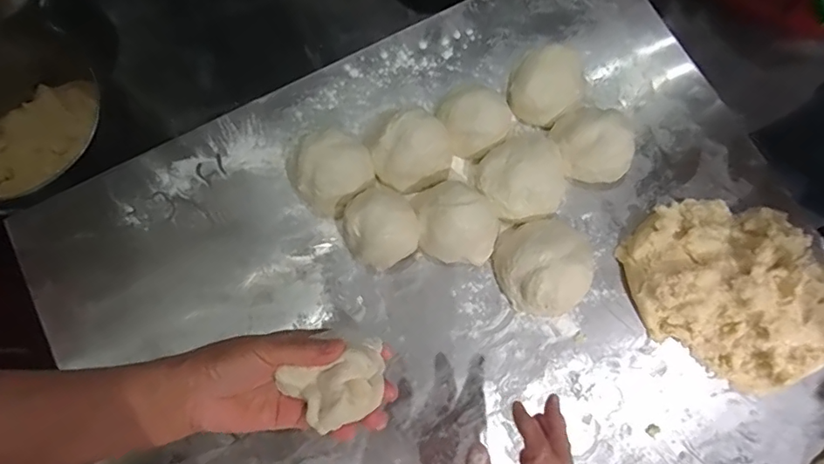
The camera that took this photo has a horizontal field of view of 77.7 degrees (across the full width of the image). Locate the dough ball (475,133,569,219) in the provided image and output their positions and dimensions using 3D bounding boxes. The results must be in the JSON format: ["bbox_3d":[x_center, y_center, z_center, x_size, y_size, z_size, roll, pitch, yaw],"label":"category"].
[{"bbox_3d":[0.124,-0.059,0.565,0.091,0.059,0.092,0,77,-1],"label":"dough ball"}]

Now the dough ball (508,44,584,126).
[{"bbox_3d":[0.154,-0.166,0.586,0.075,0.055,0.073,0,77,-1],"label":"dough ball"}]

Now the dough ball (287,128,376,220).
[{"bbox_3d":[-0.089,-0.066,0.561,0.084,0.058,0.075,-41,80,-9],"label":"dough ball"}]

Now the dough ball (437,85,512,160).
[{"bbox_3d":[0.071,-0.125,0.578,0.076,0.057,0.070,0,77,-1],"label":"dough ball"}]

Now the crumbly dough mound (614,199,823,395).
[{"bbox_3d":[0.335,0.049,0.530,0.207,0.079,0.172,33,79,7],"label":"crumbly dough mound"}]

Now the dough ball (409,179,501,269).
[{"bbox_3d":[0.045,-0.010,0.544,0.094,0.064,0.073,17,77,3],"label":"dough ball"}]

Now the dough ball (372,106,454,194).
[{"bbox_3d":[0.002,-0.083,0.564,0.072,0.063,0.079,0,77,-1],"label":"dough ball"}]

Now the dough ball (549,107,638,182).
[{"bbox_3d":[0.199,-0.098,0.572,0.074,0.065,0.081,0,77,-1],"label":"dough ball"}]

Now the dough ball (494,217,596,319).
[{"bbox_3d":[0.144,0.035,0.540,0.099,0.057,0.101,0,77,-1],"label":"dough ball"}]

